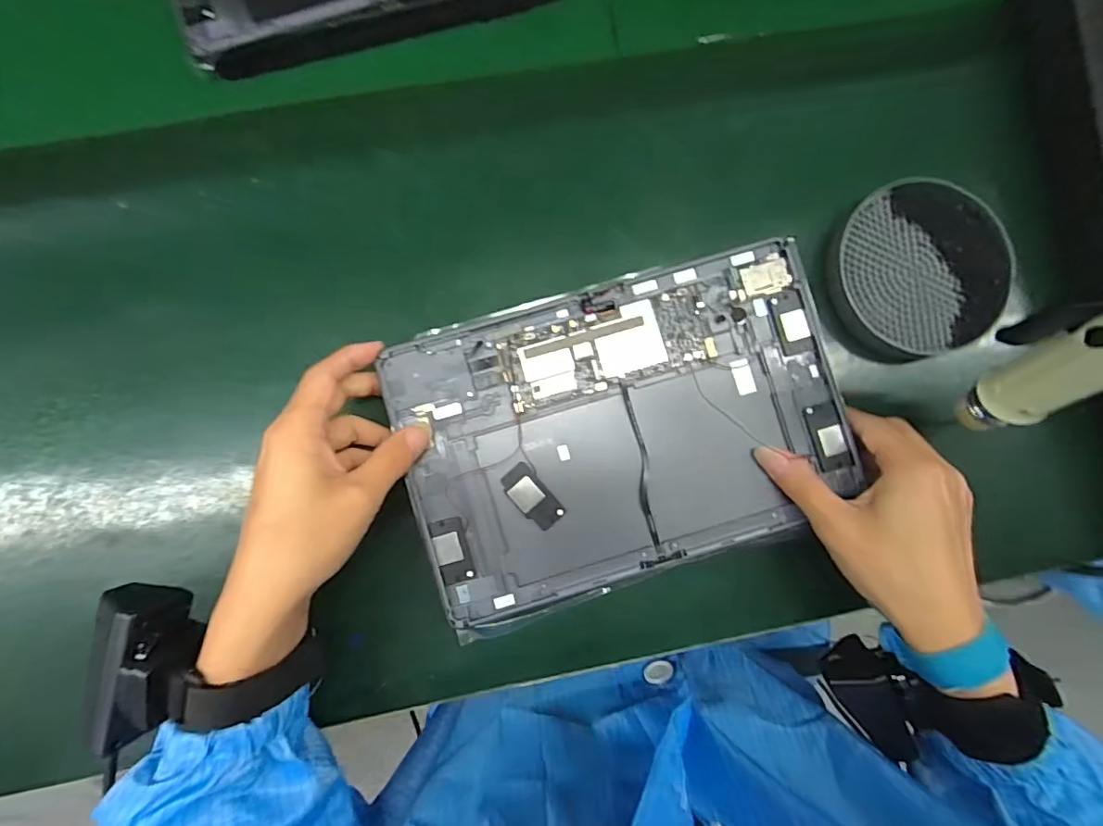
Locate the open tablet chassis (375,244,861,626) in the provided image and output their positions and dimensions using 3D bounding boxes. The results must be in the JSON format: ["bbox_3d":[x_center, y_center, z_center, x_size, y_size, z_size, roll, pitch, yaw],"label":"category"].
[{"bbox_3d":[0.043,0.007,0.309,0.251,0.017,0.165,-17,85,-4],"label":"open tablet chassis"}]

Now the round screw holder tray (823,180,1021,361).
[{"bbox_3d":[0.238,-0.095,0.339,0.108,0.023,0.112,0,83,-2],"label":"round screw holder tray"}]

